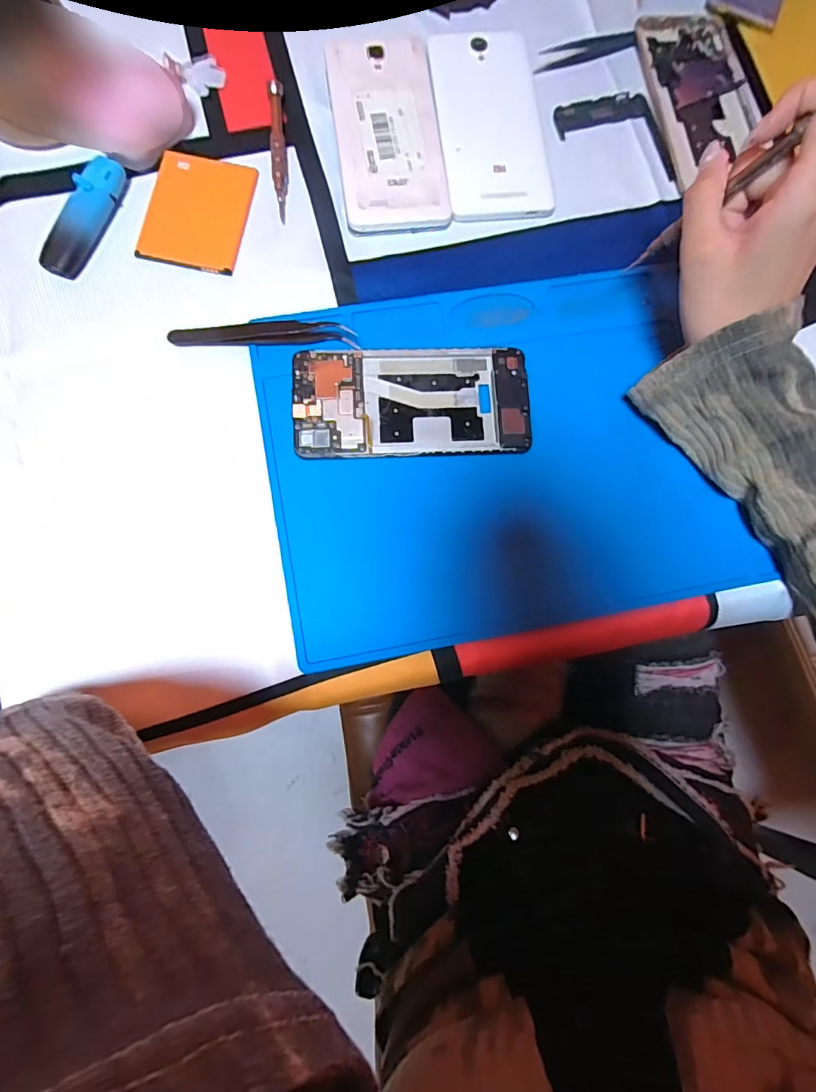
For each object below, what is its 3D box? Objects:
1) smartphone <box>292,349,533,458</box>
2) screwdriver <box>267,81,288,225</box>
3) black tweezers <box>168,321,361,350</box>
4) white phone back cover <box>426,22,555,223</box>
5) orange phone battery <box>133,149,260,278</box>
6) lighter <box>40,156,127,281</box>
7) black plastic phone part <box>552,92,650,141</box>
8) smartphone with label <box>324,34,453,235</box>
[{"bbox_3d":[0.003,-0.093,0.310,0.148,0.007,0.070,-2,82,-3],"label":"smartphone"},{"bbox_3d":[-0.089,-0.274,0.333,0.011,0.009,0.101,-5,82,-4],"label":"screwdriver"},{"bbox_3d":[-0.092,-0.137,0.306,0.117,0.012,0.014,1,81,-3],"label":"black tweezers"},{"bbox_3d":[0.059,-0.304,0.346,0.077,0.011,0.154,-7,82,-4],"label":"white phone back cover"},{"bbox_3d":[-0.141,-0.226,0.325,0.064,0.004,0.083,10,81,-2],"label":"orange phone battery"},{"bbox_3d":[-0.208,-0.213,0.311,0.022,0.015,0.082,22,81,0],"label":"lighter"},{"bbox_3d":[0.144,-0.325,0.359,0.074,0.004,0.025,-20,83,-6],"label":"black plastic phone part"},{"bbox_3d":[-0.014,-0.286,0.336,0.072,0.013,0.142,-8,82,-4],"label":"smartphone with label"}]

